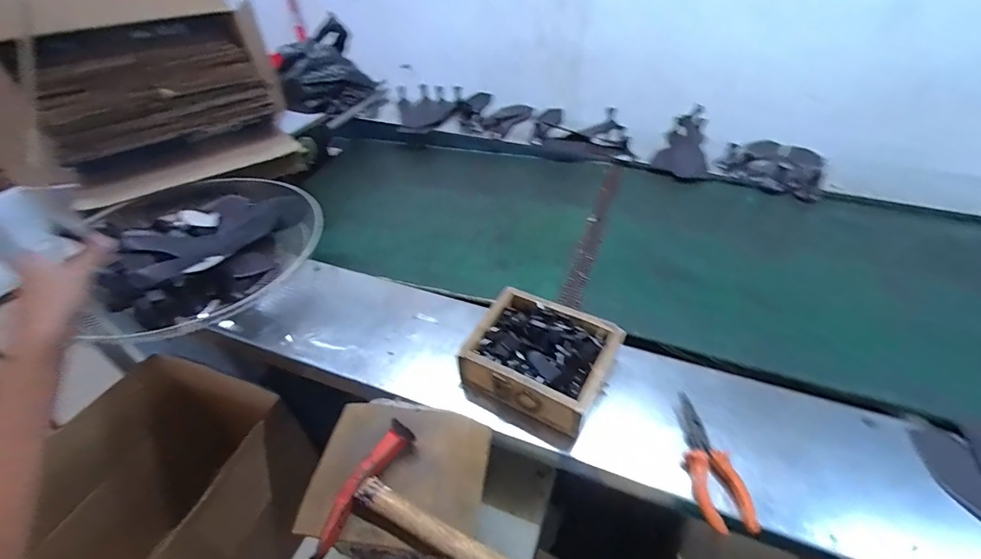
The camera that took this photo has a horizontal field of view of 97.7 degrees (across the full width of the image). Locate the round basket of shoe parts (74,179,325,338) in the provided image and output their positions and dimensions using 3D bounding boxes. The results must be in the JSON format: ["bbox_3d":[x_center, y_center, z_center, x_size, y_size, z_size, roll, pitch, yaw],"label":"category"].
[{"bbox_3d":[-0.507,-0.065,0.796,0.357,0.097,0.397,-29,47,-27],"label":"round basket of shoe parts"}]

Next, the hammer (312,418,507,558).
[{"bbox_3d":[-0.052,0.237,0.425,0.204,0.031,0.137,15,44,20],"label":"hammer"}]

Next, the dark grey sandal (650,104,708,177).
[{"bbox_3d":[0.484,-0.332,1.065,0.130,0.077,0.230,17,57,22],"label":"dark grey sandal"}]

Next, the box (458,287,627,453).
[{"bbox_3d":[0.068,0.120,0.600,0.178,0.095,0.165,19,45,24],"label":"box"}]

